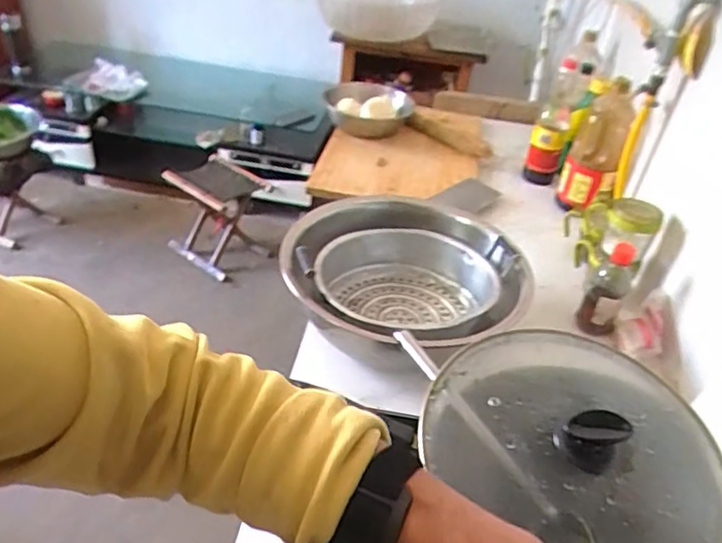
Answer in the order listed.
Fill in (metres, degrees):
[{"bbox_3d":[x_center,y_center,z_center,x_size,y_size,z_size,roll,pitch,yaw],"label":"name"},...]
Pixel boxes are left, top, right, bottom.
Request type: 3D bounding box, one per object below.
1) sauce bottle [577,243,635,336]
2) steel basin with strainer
[{"bbox_3d":[0.406,0.033,1.004,0.063,0.158,0.051,23,39,22],"label":"sauce bottle"},{"bbox_3d":[0.080,0.012,0.979,0.348,0.140,0.388,19,38,17],"label":"steel basin with strainer"}]

